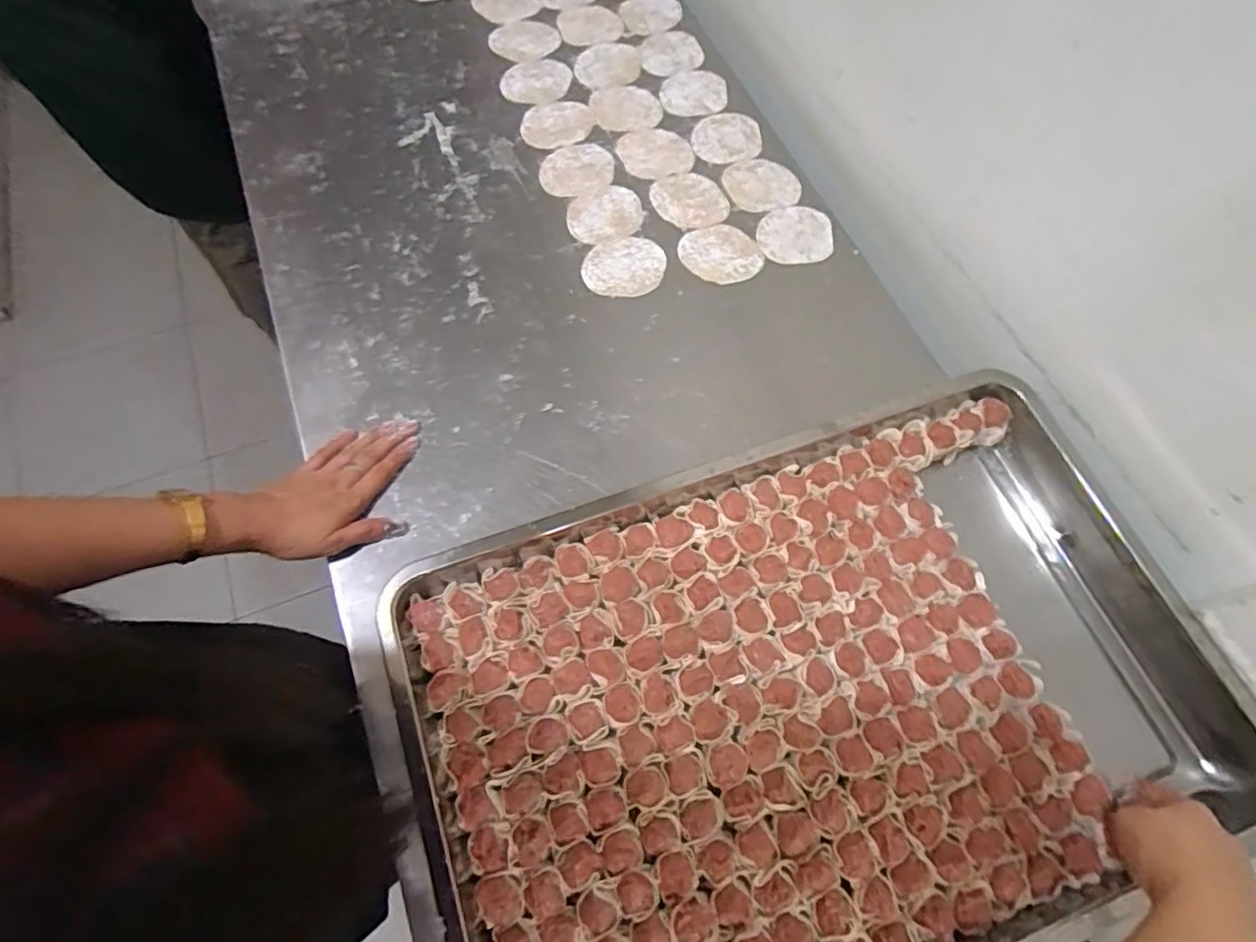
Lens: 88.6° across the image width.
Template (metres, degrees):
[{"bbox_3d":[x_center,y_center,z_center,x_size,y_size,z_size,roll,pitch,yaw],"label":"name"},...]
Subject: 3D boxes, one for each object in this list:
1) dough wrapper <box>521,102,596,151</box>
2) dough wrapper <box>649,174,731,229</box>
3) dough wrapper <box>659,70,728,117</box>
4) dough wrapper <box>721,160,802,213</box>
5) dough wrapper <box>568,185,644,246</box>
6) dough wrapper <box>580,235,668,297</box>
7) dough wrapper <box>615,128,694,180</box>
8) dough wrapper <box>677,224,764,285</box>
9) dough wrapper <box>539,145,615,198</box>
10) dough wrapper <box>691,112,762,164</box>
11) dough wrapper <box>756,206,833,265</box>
[{"bbox_3d":[-0.086,-0.421,0.783,0.091,0.005,0.076,-27,69,-13],"label":"dough wrapper"},{"bbox_3d":[0.070,-0.306,0.727,0.081,0.004,0.082,-14,67,-8],"label":"dough wrapper"},{"bbox_3d":[0.081,-0.468,0.796,0.081,0.004,0.077,2,65,-1],"label":"dough wrapper"},{"bbox_3d":[0.154,-0.327,0.740,0.084,0.006,0.077,-10,66,-6],"label":"dough wrapper"},{"bbox_3d":[-0.026,-0.287,0.720,0.085,0.004,0.076,-17,67,-9],"label":"dough wrapper"},{"bbox_3d":[-0.004,-0.220,0.692,0.088,0.005,0.075,-4,66,-3],"label":"dough wrapper"},{"bbox_3d":[0.032,-0.375,0.761,0.084,0.004,0.080,1,65,-1],"label":"dough wrapper"},{"bbox_3d":[0.100,-0.235,0.696,0.085,0.004,0.076,-12,66,-7],"label":"dough wrapper"},{"bbox_3d":[-0.059,-0.351,0.749,0.086,0.004,0.078,-14,67,-8],"label":"dough wrapper"},{"bbox_3d":[0.117,-0.398,0.766,0.078,0.006,0.076,-8,66,-5],"label":"dough wrapper"},{"bbox_3d":[0.183,-0.260,0.709,0.083,0.006,0.075,-12,71,-6],"label":"dough wrapper"}]

